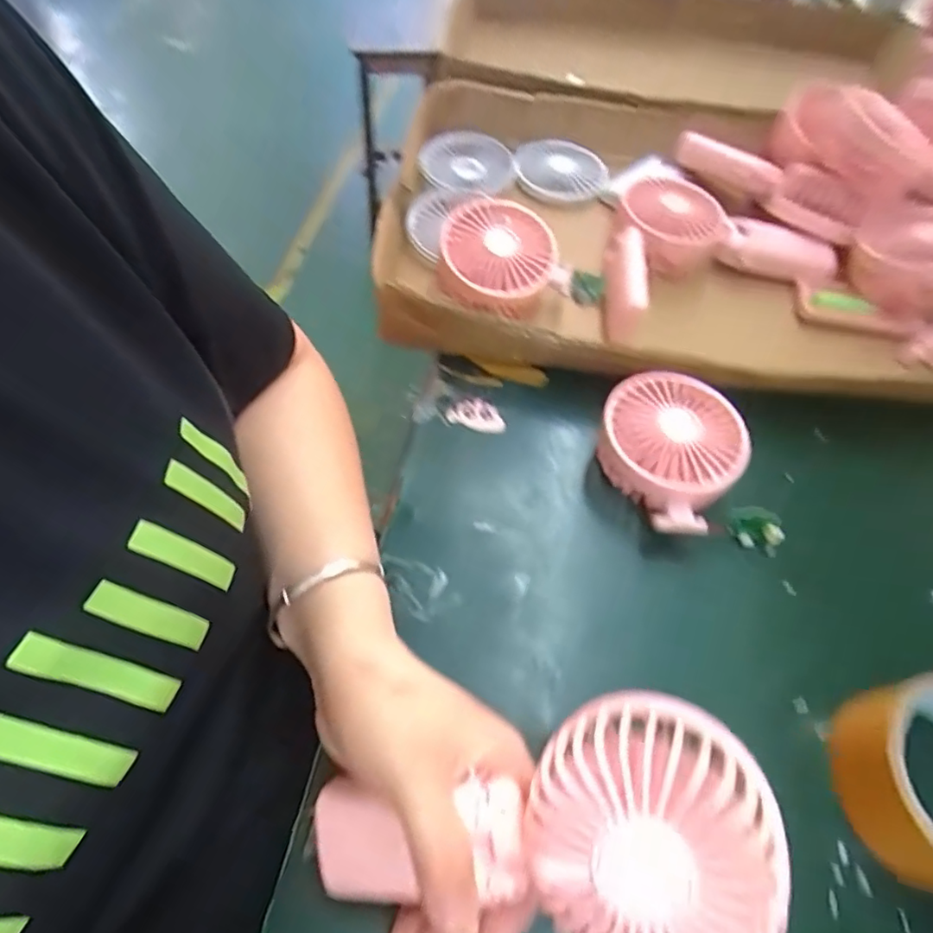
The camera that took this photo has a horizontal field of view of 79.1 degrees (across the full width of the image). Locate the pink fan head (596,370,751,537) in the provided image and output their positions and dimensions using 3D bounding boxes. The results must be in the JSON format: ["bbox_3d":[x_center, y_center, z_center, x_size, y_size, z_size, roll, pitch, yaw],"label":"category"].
[{"bbox_3d":[0.129,-0.010,0.367,0.087,0.048,0.095,0,58,0],"label":"pink fan head"}]

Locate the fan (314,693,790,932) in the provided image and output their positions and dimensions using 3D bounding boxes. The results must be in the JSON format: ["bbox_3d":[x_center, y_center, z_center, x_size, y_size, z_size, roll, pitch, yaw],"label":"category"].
[{"bbox_3d":[0.018,0.144,0.219,0.187,0.032,0.085,-20,54,26],"label":"fan"}]

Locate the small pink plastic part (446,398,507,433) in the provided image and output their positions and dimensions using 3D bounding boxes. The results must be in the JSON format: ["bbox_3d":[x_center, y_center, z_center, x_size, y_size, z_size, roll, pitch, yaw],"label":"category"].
[{"bbox_3d":[0.008,-0.038,0.407,0.042,0.005,0.024,14,59,8],"label":"small pink plastic part"}]

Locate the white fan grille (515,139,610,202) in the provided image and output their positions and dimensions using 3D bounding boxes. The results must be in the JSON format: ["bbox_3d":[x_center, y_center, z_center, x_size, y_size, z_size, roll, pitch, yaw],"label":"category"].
[{"bbox_3d":[0.090,-0.286,0.541,0.089,0.015,0.089,0,58,0],"label":"white fan grille"}]

